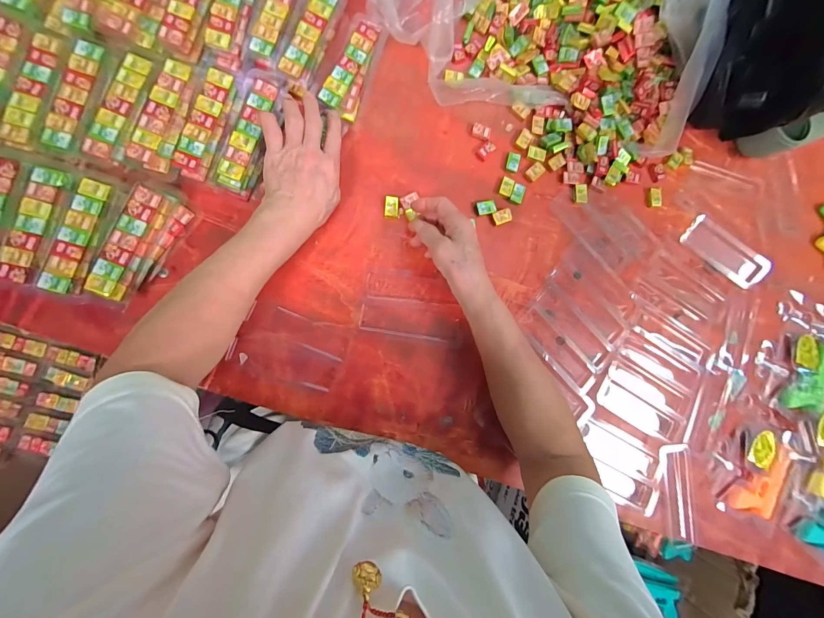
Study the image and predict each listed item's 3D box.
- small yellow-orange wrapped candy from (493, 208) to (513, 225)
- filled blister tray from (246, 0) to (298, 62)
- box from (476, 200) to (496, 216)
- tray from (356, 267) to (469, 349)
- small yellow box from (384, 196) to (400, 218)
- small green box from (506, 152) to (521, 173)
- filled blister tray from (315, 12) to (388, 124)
[{"bbox_3d":[0.121,-0.124,0.468,0.025,0.005,0.018,-18,89,-10],"label":"small yellow-orange wrapped candy"},{"bbox_3d":[-0.162,-0.356,0.413,0.039,0.011,0.127,19,83,-9],"label":"filled blister tray"},{"bbox_3d":[0.100,-0.135,0.465,0.027,0.005,0.019,-12,88,-10],"label":"box"},{"bbox_3d":[0.004,-0.003,0.442,0.134,0.007,0.087,10,84,-8],"label":"tray"},{"bbox_3d":[-0.026,-0.130,0.444,0.017,0.005,0.027,5,85,-9],"label":"small yellow box"},{"bbox_3d":[0.139,-0.201,0.477,0.018,0.004,0.027,12,84,-8],"label":"small green box"},{"bbox_3d":[-0.077,-0.307,0.440,0.053,0.026,0.135,20,83,-7],"label":"filled blister tray"}]

